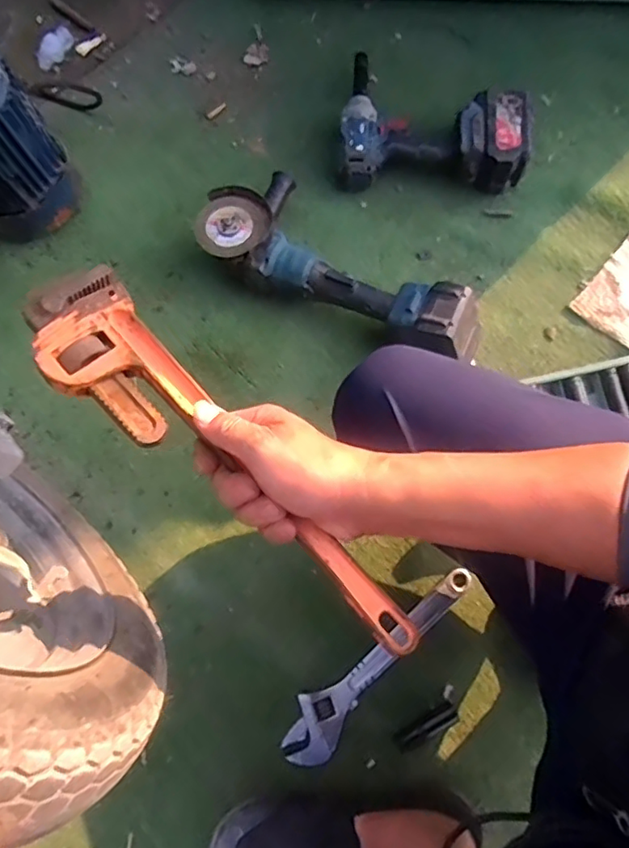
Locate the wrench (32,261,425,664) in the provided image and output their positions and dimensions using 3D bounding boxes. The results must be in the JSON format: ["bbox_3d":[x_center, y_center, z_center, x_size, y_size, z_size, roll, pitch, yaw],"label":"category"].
[{"bbox_3d":[-0.066,0.029,0.421,0.356,0.020,0.079,45,78,5],"label":"wrench"}]

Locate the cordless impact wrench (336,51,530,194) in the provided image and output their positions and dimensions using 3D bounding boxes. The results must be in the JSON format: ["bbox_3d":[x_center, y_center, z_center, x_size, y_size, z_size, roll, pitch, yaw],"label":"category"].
[{"bbox_3d":[0.168,-0.422,0.849,0.261,0.091,0.205,13,75,2],"label":"cordless impact wrench"}]

